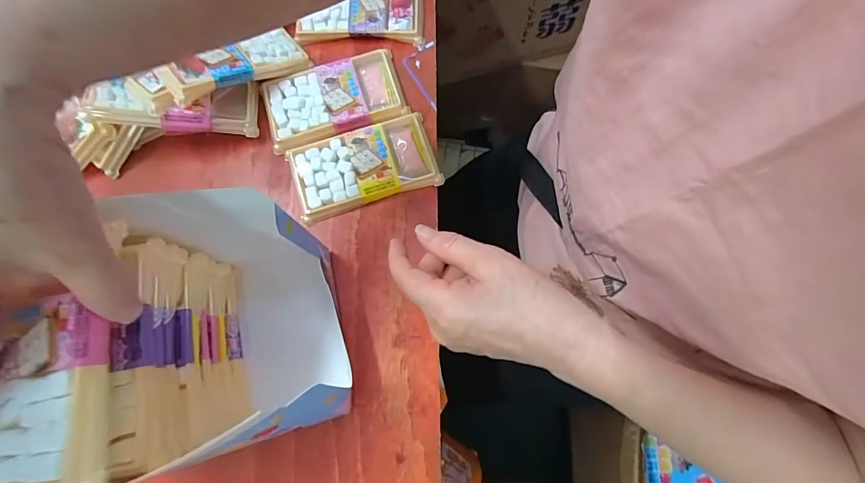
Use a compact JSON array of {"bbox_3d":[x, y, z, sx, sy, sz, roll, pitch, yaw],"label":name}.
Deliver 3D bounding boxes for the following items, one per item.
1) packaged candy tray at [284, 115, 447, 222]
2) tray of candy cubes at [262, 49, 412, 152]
[{"bbox_3d":[-0.065,-0.073,0.397,0.134,0.018,0.074,-17,76,-4],"label":"packaged candy tray"},{"bbox_3d":[-0.099,-0.144,0.418,0.136,0.017,0.079,-17,76,-4],"label":"tray of candy cubes"}]

